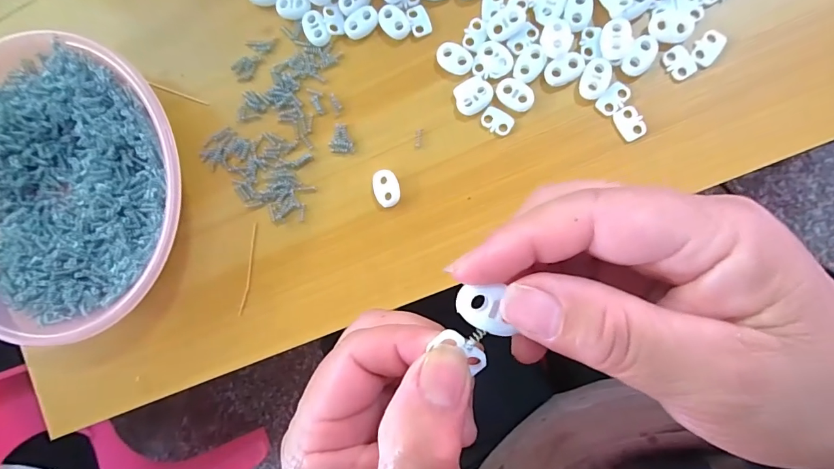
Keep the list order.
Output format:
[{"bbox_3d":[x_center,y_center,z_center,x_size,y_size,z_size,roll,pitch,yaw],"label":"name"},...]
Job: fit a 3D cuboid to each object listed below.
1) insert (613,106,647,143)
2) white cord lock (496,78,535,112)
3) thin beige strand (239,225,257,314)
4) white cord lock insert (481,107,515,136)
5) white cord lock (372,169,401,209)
[{"bbox_3d":[0.119,-0.062,0.234,0.013,0.004,0.019,-26,86,9],"label":"insert"},{"bbox_3d":[0.057,-0.081,0.243,0.023,0.004,0.015,39,97,7],"label":"white cord lock"},{"bbox_3d":[-0.110,0.023,0.274,0.004,0.004,0.061,13,93,9],"label":"thin beige strand"},{"bbox_3d":[0.047,-0.066,0.246,0.019,0.004,0.012,26,95,9],"label":"white cord lock insert"},{"bbox_3d":[-0.018,-0.028,0.257,0.016,0.004,0.023,-9,89,10],"label":"white cord lock"}]

